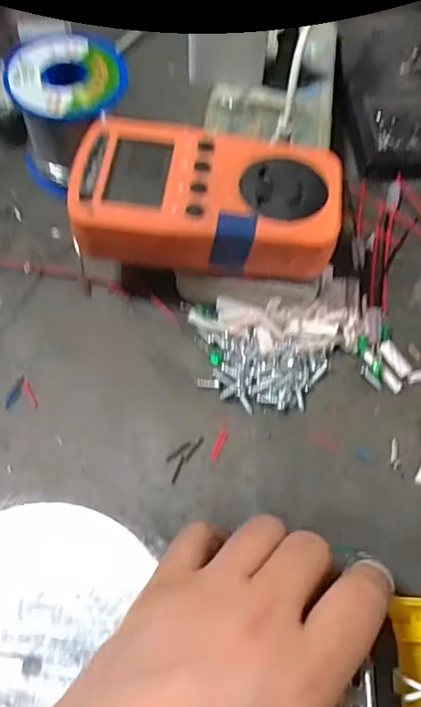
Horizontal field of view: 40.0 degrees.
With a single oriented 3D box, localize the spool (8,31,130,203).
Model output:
[{"bbox_3d":[-0.079,-0.136,0.337,0.065,0.061,0.075,-4,64,-5],"label":"spool"}]

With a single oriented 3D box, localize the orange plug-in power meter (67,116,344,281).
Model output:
[{"bbox_3d":[-0.002,-0.075,0.286,0.125,0.029,0.070,6,64,0],"label":"orange plug-in power meter"}]

